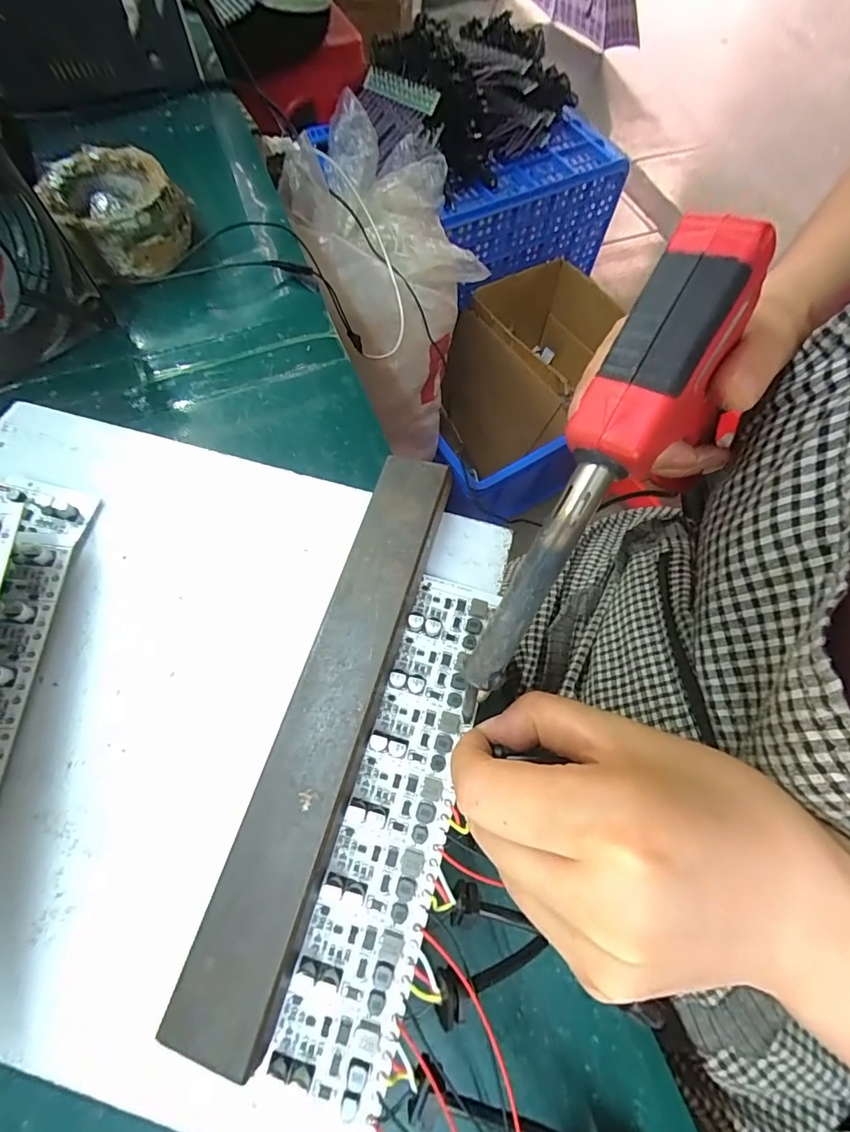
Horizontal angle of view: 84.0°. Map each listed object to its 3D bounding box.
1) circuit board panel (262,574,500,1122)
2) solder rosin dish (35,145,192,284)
[{"bbox_3d":[-0.008,0.081,0.169,0.035,0.008,0.167,15,67,4],"label":"circuit board panel"},{"bbox_3d":[-0.202,-0.234,0.315,0.075,0.042,0.079,1,67,-2],"label":"solder rosin dish"}]

